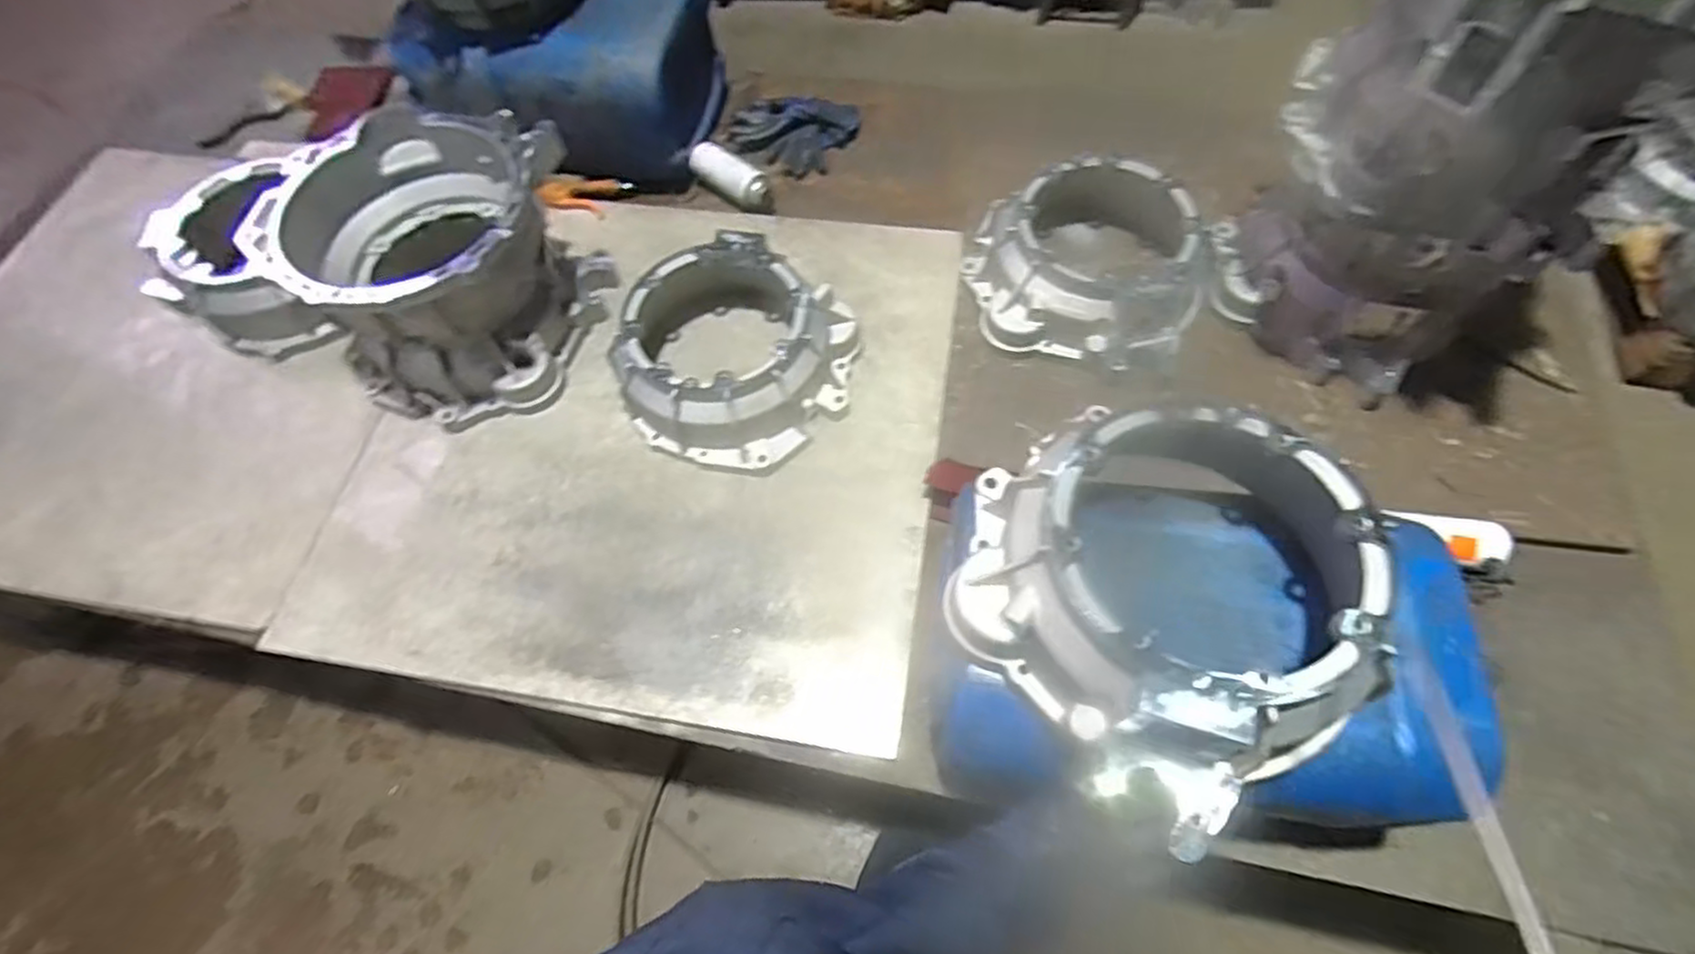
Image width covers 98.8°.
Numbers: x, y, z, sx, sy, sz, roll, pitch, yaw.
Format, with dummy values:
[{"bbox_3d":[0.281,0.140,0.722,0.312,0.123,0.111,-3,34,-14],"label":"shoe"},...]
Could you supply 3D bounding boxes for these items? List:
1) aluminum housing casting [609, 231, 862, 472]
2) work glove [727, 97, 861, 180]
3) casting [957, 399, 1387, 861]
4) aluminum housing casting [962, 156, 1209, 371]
[{"bbox_3d":[-0.151,-0.166,0.983,0.282,0.140,0.282,-1,64,3],"label":"aluminum housing casting"},{"bbox_3d":[-0.108,-0.601,1.261,0.205,0.050,0.142,30,69,16],"label":"work glove"},{"bbox_3d":[0.247,0.080,0.577,0.280,0.115,0.310,-36,67,-13],"label":"casting"},{"bbox_3d":[0.335,-0.302,1.026,0.324,0.131,0.284,19,67,12],"label":"aluminum housing casting"}]

